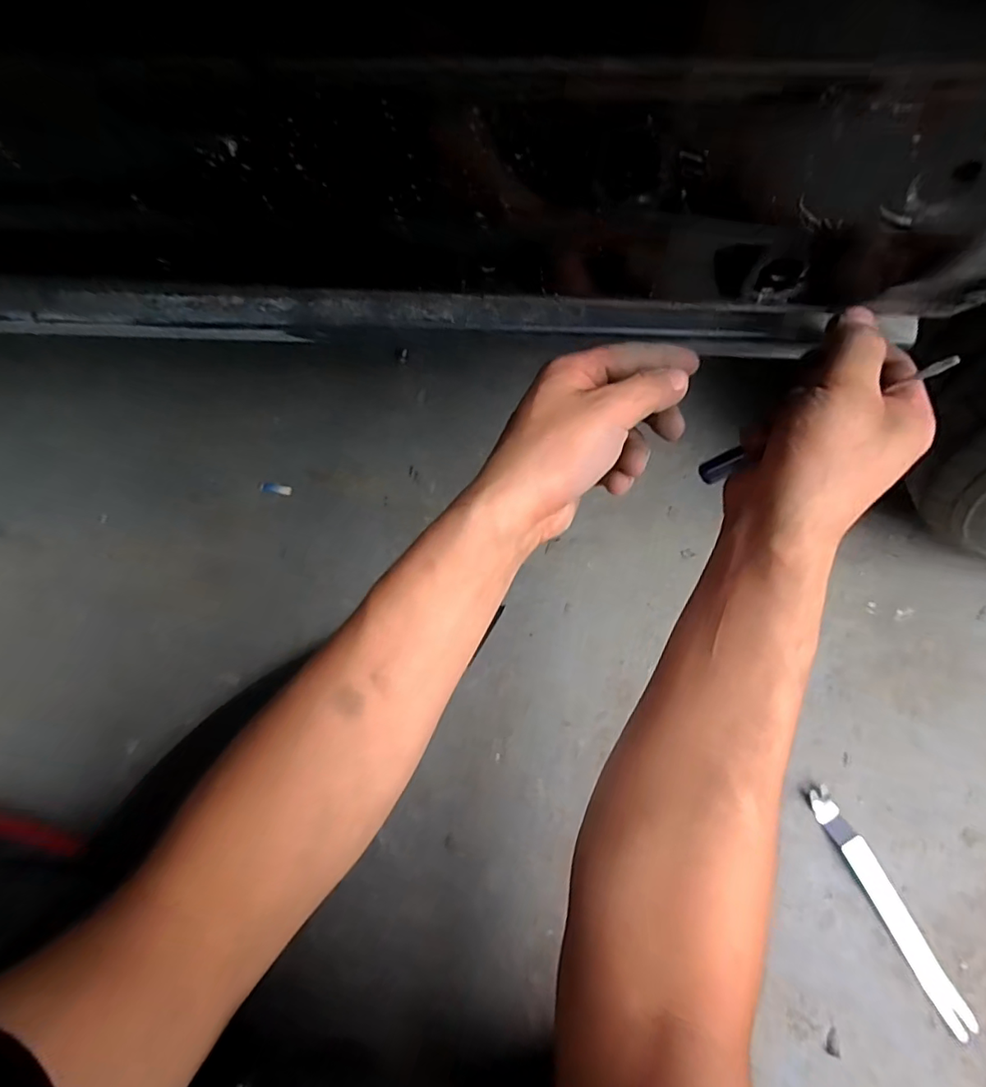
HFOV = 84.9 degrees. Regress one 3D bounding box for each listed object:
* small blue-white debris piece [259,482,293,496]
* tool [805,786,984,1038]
[{"bbox_3d":[-0.256,-0.064,0.636,0.038,0.008,0.009,9,76,3],"label":"small blue-white debris piece"},{"bbox_3d":[0.382,0.346,0.518,0.032,0.014,0.231,-28,77,-6],"label":"tool"}]

